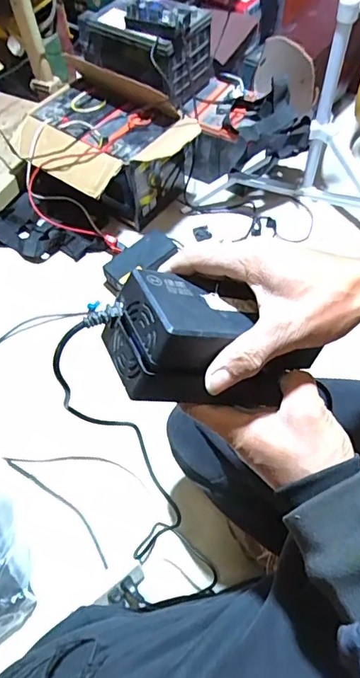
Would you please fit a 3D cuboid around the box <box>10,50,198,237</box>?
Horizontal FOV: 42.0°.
[{"bbox_3d":[-0.180,-0.434,1.130,0.432,0.224,0.274,24,63,16],"label":"box"}]

